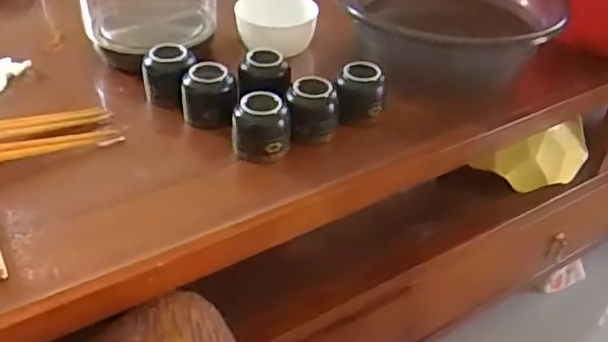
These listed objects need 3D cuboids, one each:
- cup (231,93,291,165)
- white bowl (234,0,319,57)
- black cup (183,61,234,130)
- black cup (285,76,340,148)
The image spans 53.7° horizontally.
[{"bbox_3d":[-0.039,-0.038,0.542,0.052,0.054,0.042,-1,39,-4],"label":"cup"},{"bbox_3d":[-0.034,-0.172,0.712,0.090,0.057,0.090,1,39,-1],"label":"white bowl"},{"bbox_3d":[-0.093,-0.074,0.581,0.049,0.056,0.044,-4,40,-8],"label":"black cup"},{"bbox_3d":[0.008,-0.056,0.569,0.046,0.059,0.040,-1,39,-4],"label":"black cup"}]

